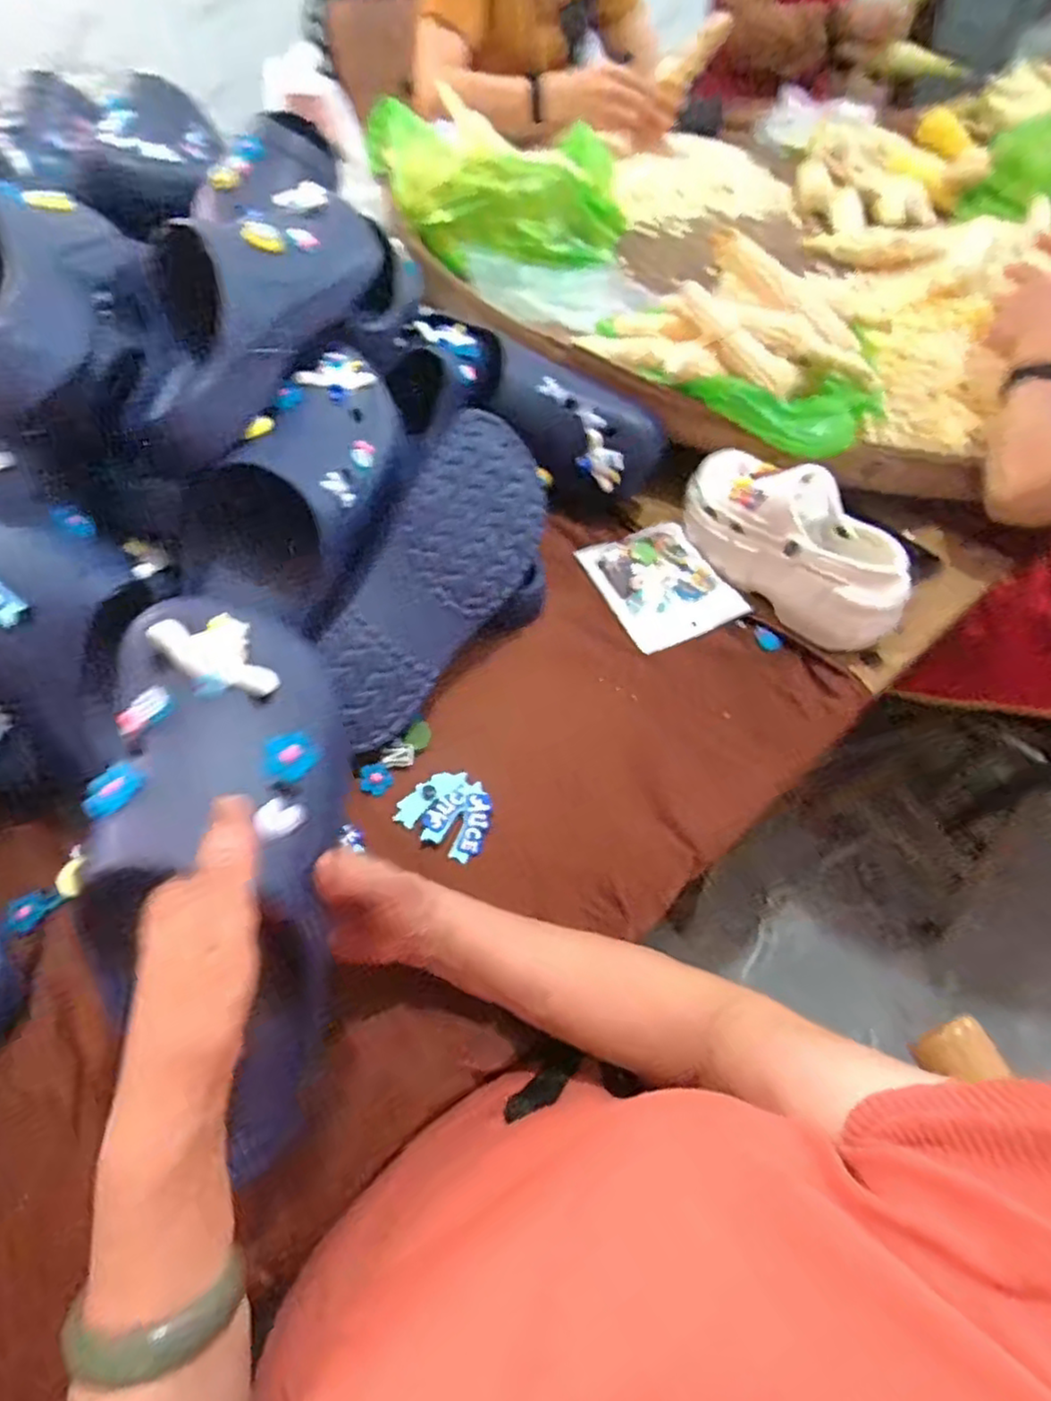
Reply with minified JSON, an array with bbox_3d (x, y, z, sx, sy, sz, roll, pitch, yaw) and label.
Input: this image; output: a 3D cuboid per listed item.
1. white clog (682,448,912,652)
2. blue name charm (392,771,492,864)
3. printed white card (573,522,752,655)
[{"bbox_3d":[0.245,-0.153,0.656,0.072,0.104,0.234,-26,60,-22],"label":"white clog"},{"bbox_3d":[-0.056,0.082,0.530,0.071,0.009,0.060,27,56,15],"label":"blue name charm"},{"bbox_3d":[0.131,-0.120,0.688,0.110,0.022,0.143,-19,57,-18],"label":"printed white card"}]

